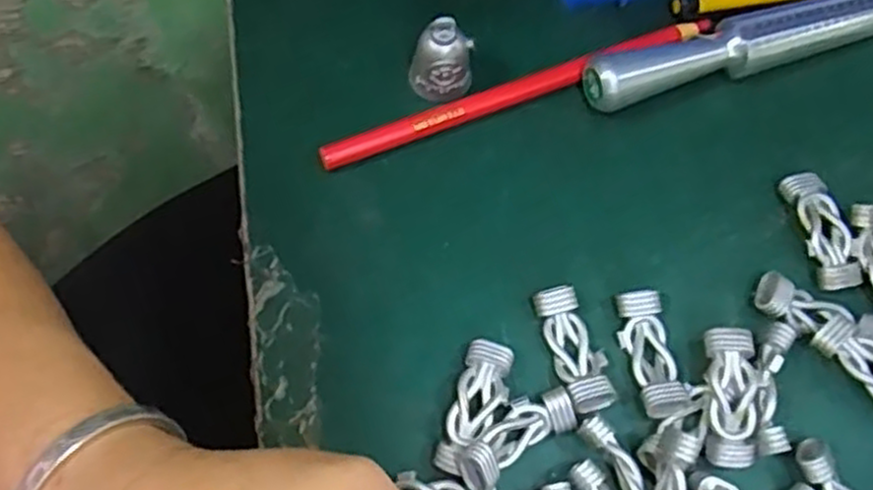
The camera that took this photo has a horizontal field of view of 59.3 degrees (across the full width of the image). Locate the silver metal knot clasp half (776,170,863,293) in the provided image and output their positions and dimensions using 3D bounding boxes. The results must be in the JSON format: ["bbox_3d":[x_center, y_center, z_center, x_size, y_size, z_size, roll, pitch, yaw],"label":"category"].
[{"bbox_3d":[0.142,-0.005,0.285,0.017,0.009,0.045,-10,69,-4],"label":"silver metal knot clasp half"}]

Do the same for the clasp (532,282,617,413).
[{"bbox_3d":[0.049,0.036,0.268,0.017,0.009,0.044,-15,70,-6],"label":"clasp"}]

